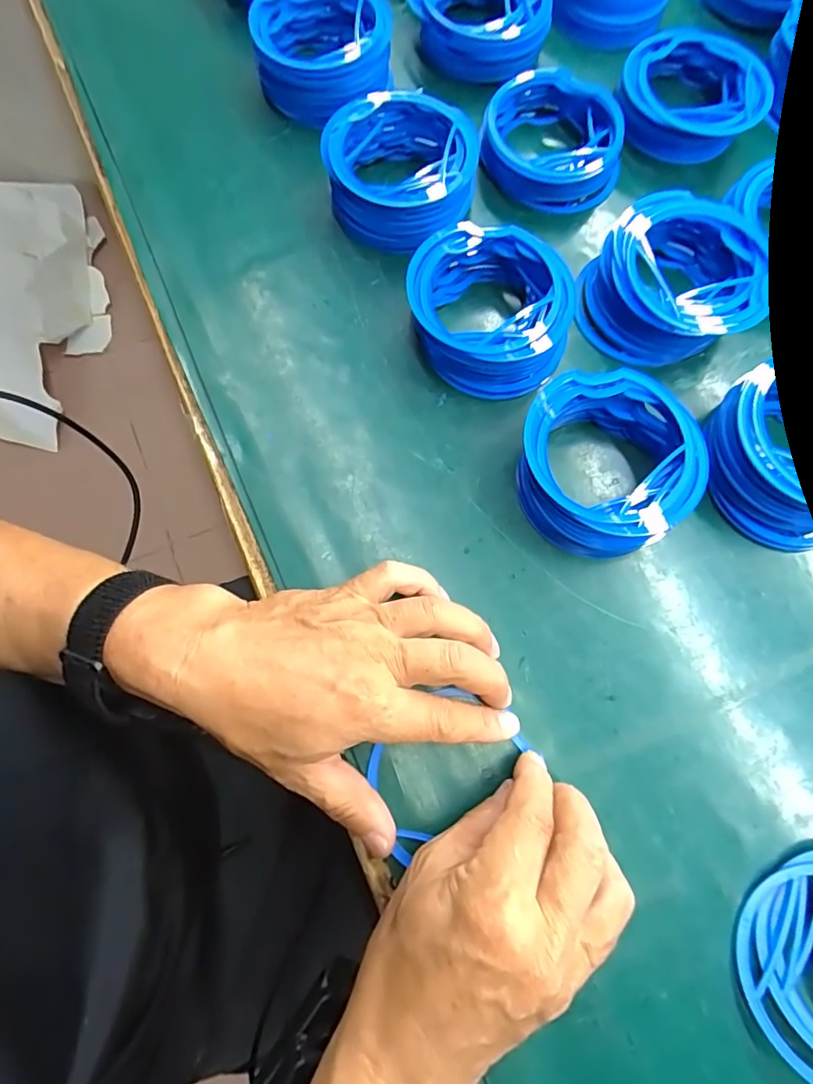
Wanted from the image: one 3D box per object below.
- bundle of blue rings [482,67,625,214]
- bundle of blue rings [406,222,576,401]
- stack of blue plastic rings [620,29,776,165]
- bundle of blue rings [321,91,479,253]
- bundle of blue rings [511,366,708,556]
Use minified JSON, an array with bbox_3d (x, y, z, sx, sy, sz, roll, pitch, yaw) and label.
[{"bbox_3d":[0.105,-0.292,0.385,0.099,0.039,0.089,-2,74,-2],"label":"bundle of blue rings"},{"bbox_3d":[0.051,-0.148,0.336,0.099,0.038,0.101,-1,74,-2],"label":"bundle of blue rings"},{"bbox_3d":[0.205,-0.334,0.392,0.100,0.042,0.087,1,74,-1],"label":"stack of blue plastic rings"},{"bbox_3d":[-0.005,-0.249,0.359,0.099,0.041,0.095,0,74,-1],"label":"bundle of blue rings"},{"bbox_3d":[0.116,-0.045,0.310,0.100,0.039,0.101,0,74,-1],"label":"bundle of blue rings"}]

